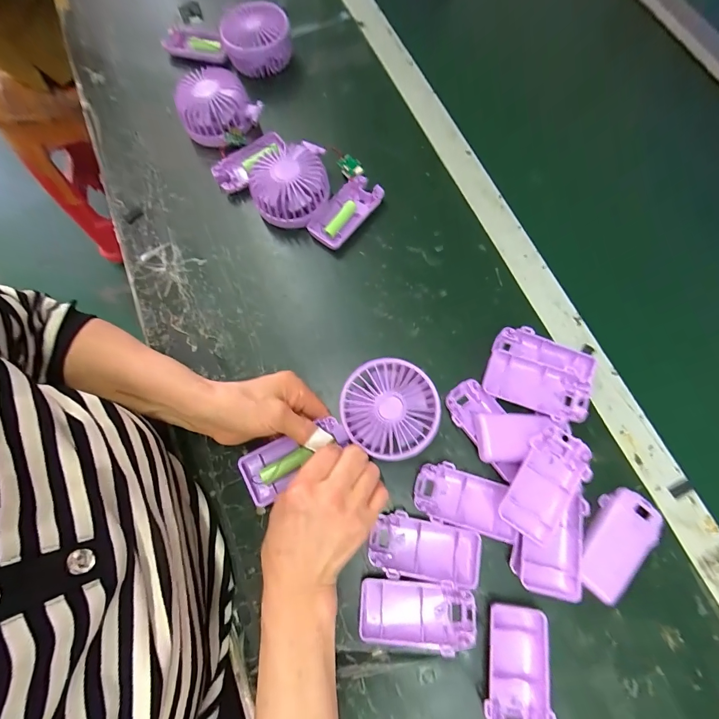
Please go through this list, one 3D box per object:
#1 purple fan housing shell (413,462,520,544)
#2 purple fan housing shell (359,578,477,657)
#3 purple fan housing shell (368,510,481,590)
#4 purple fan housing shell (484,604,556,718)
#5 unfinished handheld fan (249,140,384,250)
[{"bbox_3d":[0.096,0.127,0.325,0.090,0.016,0.049,13,74,6],"label":"purple fan housing shell"},{"bbox_3d":[0.048,0.213,0.299,0.094,0.014,0.048,3,73,3],"label":"purple fan housing shell"},{"bbox_3d":[0.057,0.166,0.314,0.094,0.014,0.049,6,73,4],"label":"purple fan housing shell"},{"bbox_3d":[0.125,0.252,0.286,0.049,0.017,0.094,1,73,3],"label":"purple fan housing shell"},{"bbox_3d":[-0.051,-0.197,0.403,0.135,0.040,0.117,32,77,11],"label":"unfinished handheld fan"}]

